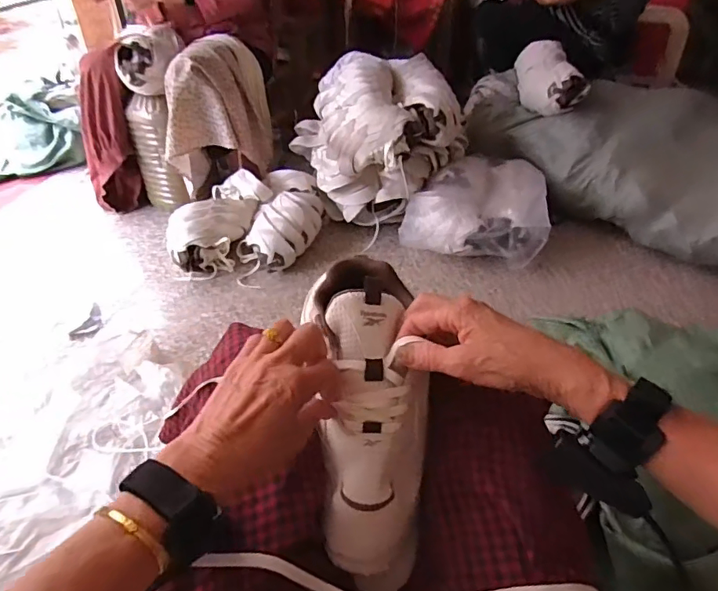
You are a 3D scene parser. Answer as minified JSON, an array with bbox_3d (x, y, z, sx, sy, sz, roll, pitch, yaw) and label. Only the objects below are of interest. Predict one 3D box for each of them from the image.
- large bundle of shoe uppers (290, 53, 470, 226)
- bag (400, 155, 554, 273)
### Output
[{"bbox_3d":[0.059,-0.428,1.356,0.347,0.341,0.336,-23,46,-25],"label":"large bundle of shoe uppers"},{"bbox_3d":[0.296,-0.216,1.328,0.358,0.180,0.264,4,41,3],"label":"bag"}]

